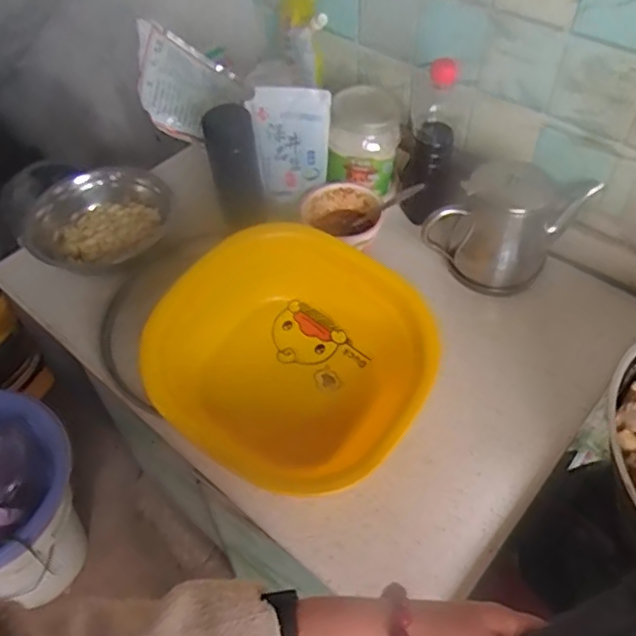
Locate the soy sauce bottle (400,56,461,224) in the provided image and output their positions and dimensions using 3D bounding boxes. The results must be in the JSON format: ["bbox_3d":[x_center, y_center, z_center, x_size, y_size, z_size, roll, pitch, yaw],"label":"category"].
[{"bbox_3d":[0.147,-0.226,0.799,0.062,0.205,0.063,7,51,8],"label":"soy sauce bottle"}]

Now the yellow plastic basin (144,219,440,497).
[{"bbox_3d":[-0.017,0.041,0.649,0.262,0.130,0.270,29,57,23],"label":"yellow plastic basin"}]

